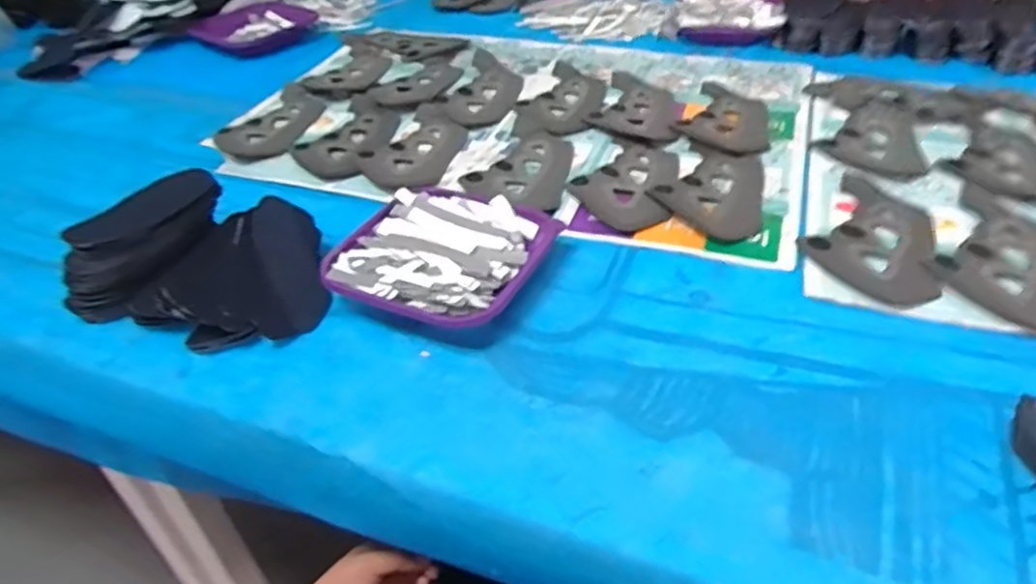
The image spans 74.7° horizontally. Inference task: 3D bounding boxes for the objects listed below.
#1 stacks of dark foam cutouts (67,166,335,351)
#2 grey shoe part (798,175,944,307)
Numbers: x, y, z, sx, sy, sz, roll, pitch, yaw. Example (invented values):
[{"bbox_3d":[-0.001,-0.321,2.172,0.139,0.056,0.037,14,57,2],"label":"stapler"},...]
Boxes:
[{"bbox_3d":[-0.277,-0.033,0.617,0.204,0.082,0.152,9,41,14],"label":"stacks of dark foam cutouts"},{"bbox_3d":[0.353,-0.061,0.672,0.121,0.007,0.207,17,44,22],"label":"grey shoe part"}]

